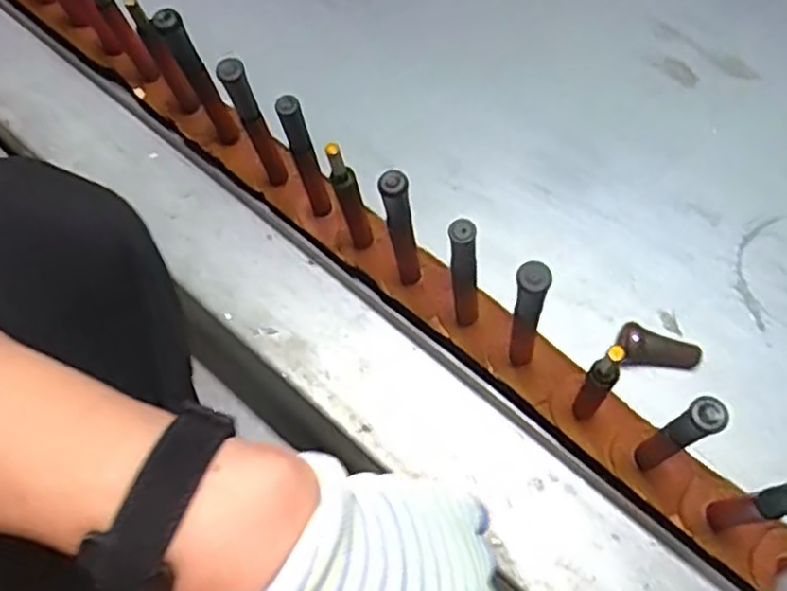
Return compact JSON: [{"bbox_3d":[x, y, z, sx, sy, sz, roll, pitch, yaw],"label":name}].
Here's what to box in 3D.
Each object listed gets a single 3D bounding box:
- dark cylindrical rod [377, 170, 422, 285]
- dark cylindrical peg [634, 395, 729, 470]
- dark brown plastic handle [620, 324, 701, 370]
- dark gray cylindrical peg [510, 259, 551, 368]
[{"bbox_3d":[0.007,-0.041,0.485,0.018,0.143,0.017,-2,68,6],"label":"dark cylindrical rod"},{"bbox_3d":[0.162,0.088,0.421,0.013,0.150,0.018,-31,68,-11],"label":"dark cylindrical peg"},{"bbox_3d":[0.195,0.039,0.524,0.060,0.026,0.031,0,66,3],"label":"dark brown plastic handle"},{"bbox_3d":[0.084,0.019,0.459,0.020,0.148,0.015,22,73,14],"label":"dark gray cylindrical peg"}]

